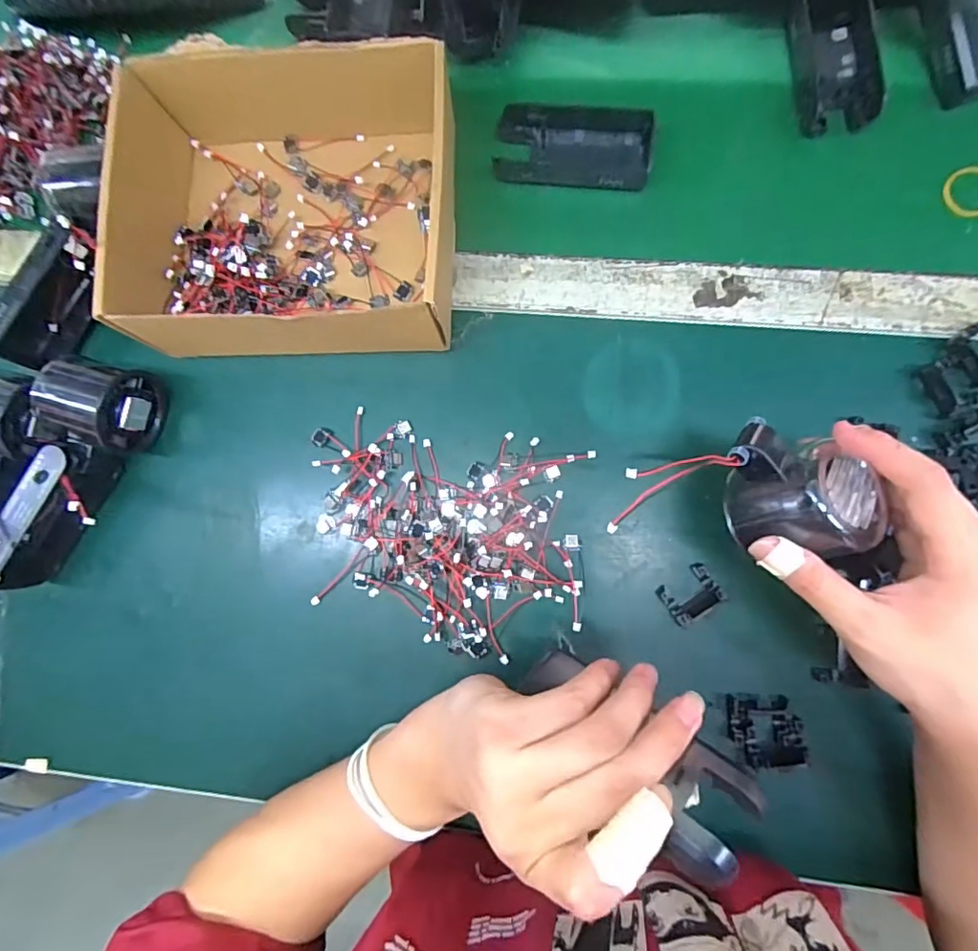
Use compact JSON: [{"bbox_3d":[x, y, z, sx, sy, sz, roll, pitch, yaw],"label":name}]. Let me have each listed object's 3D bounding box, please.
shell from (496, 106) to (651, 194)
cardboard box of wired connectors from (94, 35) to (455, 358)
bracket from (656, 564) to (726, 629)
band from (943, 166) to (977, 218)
[{"bbox_3d":[0.059,-0.231,0.380,0.106,0.021,0.056,8,87,5],"label":"shell"},{"bbox_3d":[-0.131,-0.178,0.363,0.213,0.073,0.183,0,86,5],"label":"cardboard box of wired connectors"},{"bbox_3d":[0.131,0.077,0.347,0.036,0.012,0.028,-35,84,1],"label":"bracket"},{"bbox_3d":[0.333,-0.194,0.370,0.038,0.006,0.033,-2,95,7],"label":"band"}]

